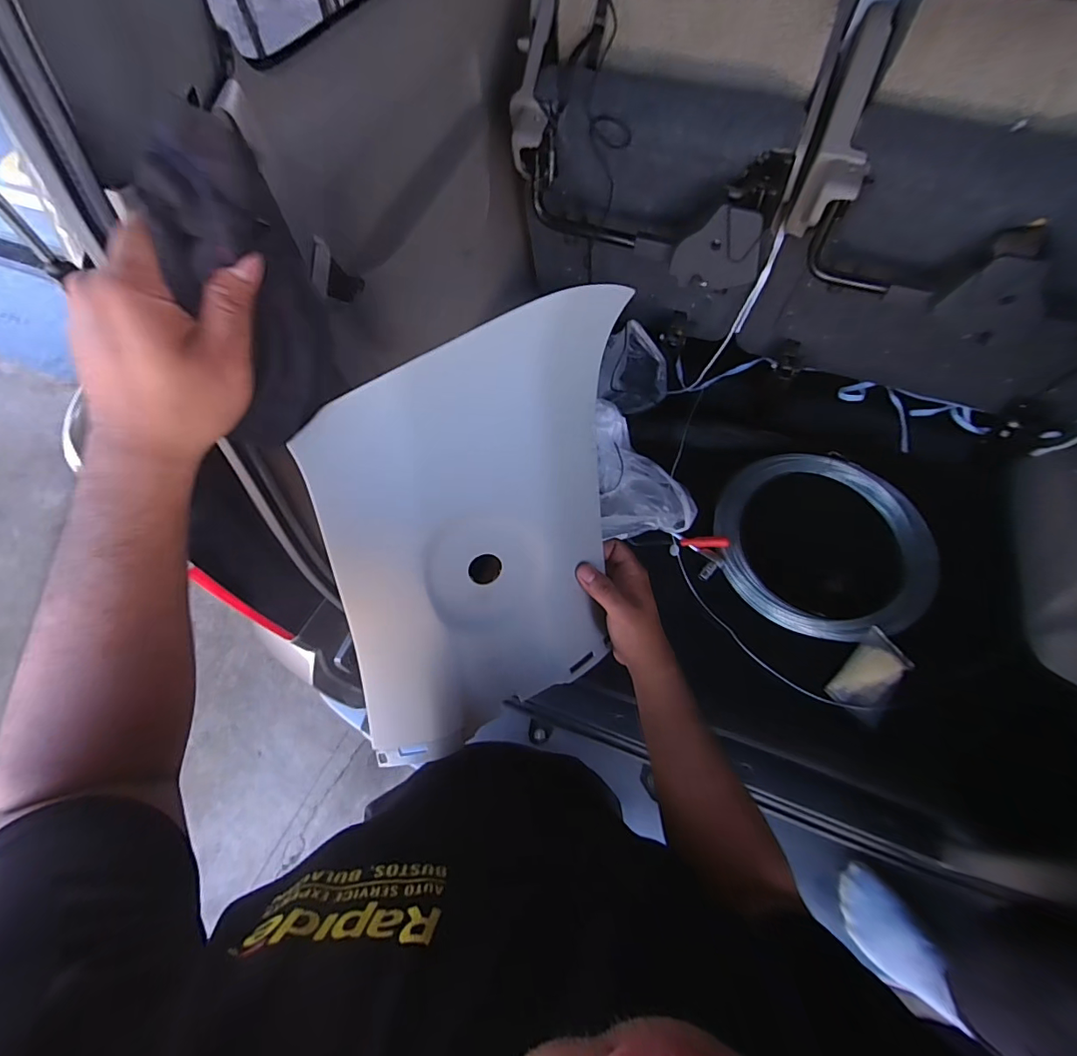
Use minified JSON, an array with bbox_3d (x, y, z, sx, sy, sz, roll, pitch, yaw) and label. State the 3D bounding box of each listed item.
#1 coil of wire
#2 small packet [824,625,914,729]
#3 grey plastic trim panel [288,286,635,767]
[{"bbox_3d":[0.584,0.030,0.982,0.378,0.065,0.426,-41,69,-17],"label":"coil of wire"},{"bbox_3d":[0.621,0.282,0.911,0.096,0.034,0.159,40,71,19],"label":"small packet"},{"bbox_3d":[-0.051,0.024,0.411,0.234,0.353,0.045,-10,27,-13],"label":"grey plastic trim panel"}]

